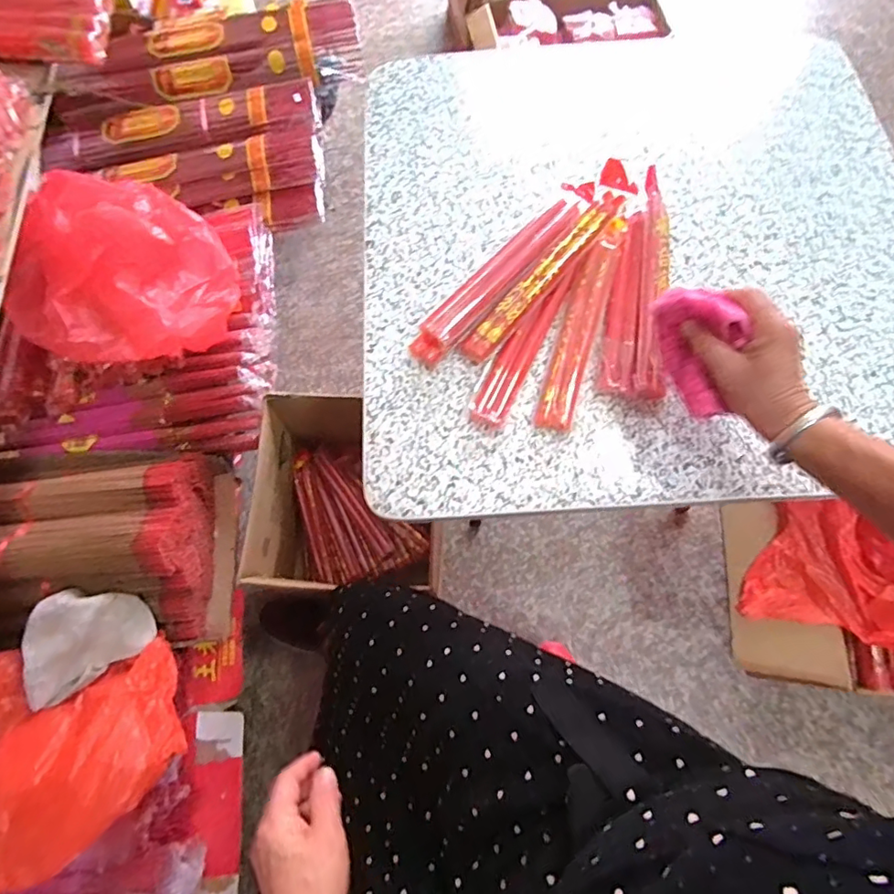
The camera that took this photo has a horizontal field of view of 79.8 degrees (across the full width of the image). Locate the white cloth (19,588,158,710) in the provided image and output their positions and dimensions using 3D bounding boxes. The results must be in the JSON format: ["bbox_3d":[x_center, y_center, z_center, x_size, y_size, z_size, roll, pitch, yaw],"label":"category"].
[{"bbox_3d":[-0.529,0.273,0.762,0.172,0.075,0.119,-34,73,-11],"label":"white cloth"}]

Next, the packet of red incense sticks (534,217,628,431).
[{"bbox_3d":[0.148,-0.142,0.595,0.042,0.026,0.270,17,71,7],"label":"packet of red incense sticks"}]

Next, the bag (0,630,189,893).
[{"bbox_3d":[-0.537,0.397,0.743,0.302,0.079,0.311,-26,72,-8],"label":"bag"}]

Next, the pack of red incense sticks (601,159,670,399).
[{"bbox_3d":[0.219,-0.182,0.599,0.064,0.035,0.274,10,70,4],"label":"pack of red incense sticks"}]

